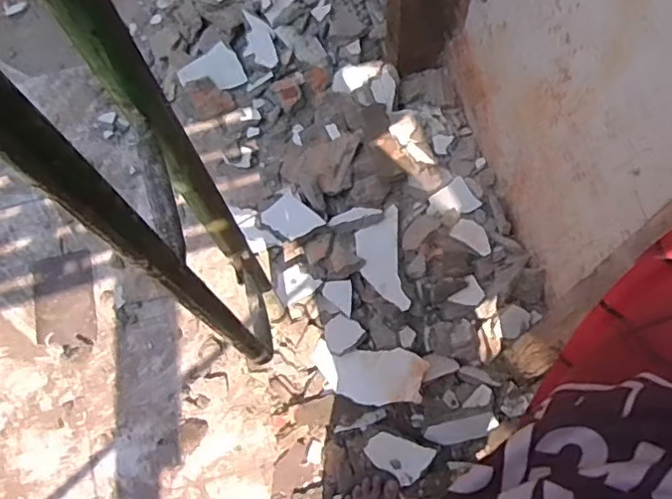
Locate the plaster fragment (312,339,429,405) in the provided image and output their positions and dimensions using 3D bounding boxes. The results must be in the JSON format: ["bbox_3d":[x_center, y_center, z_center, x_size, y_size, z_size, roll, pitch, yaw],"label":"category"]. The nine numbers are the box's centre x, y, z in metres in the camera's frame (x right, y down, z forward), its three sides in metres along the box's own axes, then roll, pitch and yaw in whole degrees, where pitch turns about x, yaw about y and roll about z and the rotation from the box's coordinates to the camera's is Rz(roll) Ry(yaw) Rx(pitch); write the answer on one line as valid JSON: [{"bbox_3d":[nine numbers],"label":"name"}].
[{"bbox_3d":[0.066,0.270,1.281,0.258,0.033,0.116,4,72,21],"label":"plaster fragment"}]

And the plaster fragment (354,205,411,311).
[{"bbox_3d":[0.100,0.026,1.334,0.107,0.023,0.237,-15,66,23],"label":"plaster fragment"}]

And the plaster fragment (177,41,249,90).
[{"bbox_3d":[-0.344,-0.487,1.612,0.165,0.015,0.133,-25,71,-6],"label":"plaster fragment"}]

